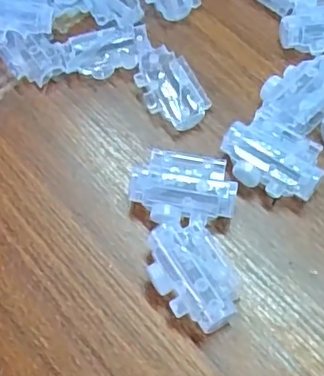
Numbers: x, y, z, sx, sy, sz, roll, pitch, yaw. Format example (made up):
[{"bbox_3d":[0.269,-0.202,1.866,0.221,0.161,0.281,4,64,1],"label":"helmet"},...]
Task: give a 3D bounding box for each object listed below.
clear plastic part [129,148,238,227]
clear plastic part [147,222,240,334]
[{"bbox_3d":[0.014,0.002,0.373,0.067,0.025,0.045,12,64,5],"label":"clear plastic part"},{"bbox_3d":[0.020,0.053,0.348,0.047,0.027,0.068,-29,68,-14],"label":"clear plastic part"}]

